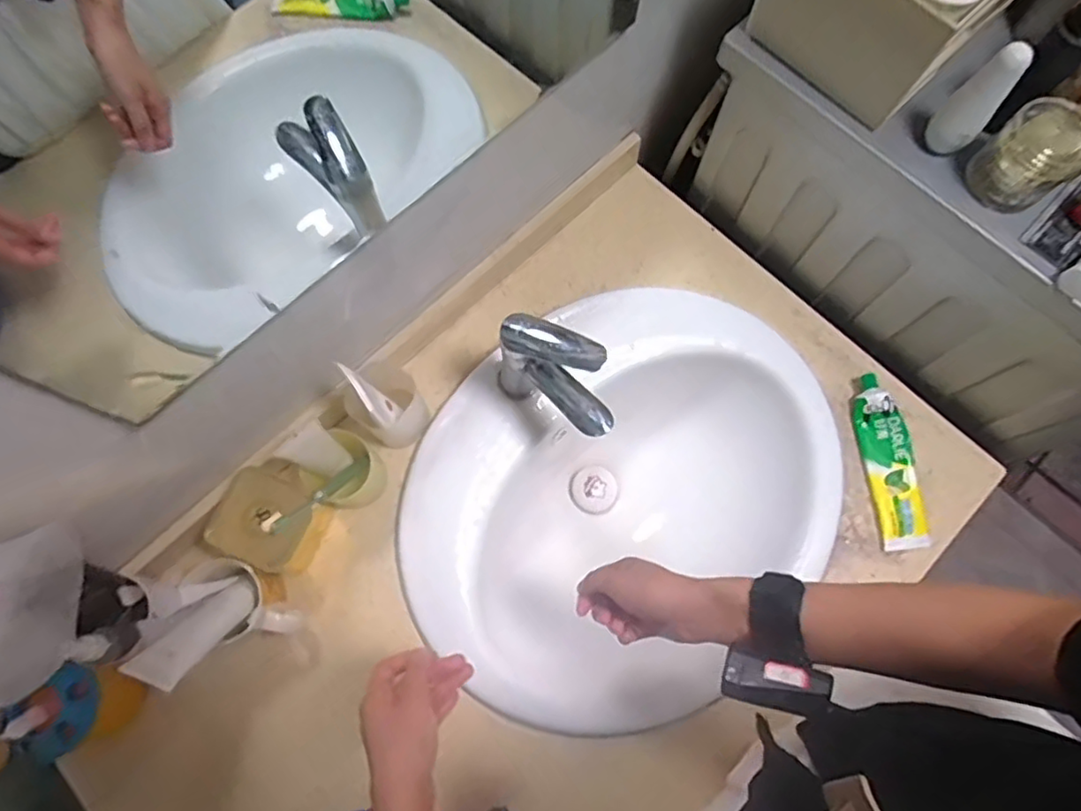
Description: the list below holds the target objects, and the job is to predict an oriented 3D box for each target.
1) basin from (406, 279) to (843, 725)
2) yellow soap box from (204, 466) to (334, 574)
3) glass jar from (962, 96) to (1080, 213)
[{"bbox_3d":[0.104,0.121,0.799,0.548,0.173,0.440,-39,77,-11],"label":"basin"},{"bbox_3d":[-0.299,0.128,0.692,0.098,0.080,0.099,22,73,7],"label":"yellow soap box"},{"bbox_3d":[0.458,-0.234,0.581,0.076,0.067,0.083,42,78,11],"label":"glass jar"}]

